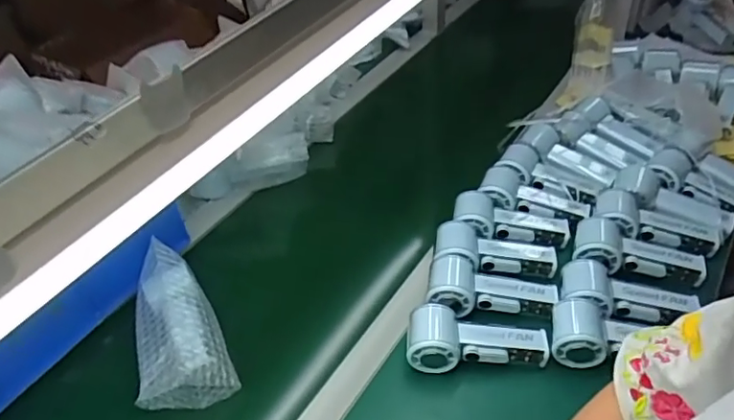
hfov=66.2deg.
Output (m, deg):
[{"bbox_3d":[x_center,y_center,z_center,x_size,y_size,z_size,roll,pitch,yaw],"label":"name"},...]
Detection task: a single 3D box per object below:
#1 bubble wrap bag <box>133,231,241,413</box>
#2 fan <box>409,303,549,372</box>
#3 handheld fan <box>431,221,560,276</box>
[{"bbox_3d":[-0.224,0.130,0.664,0.092,0.074,0.196,-17,44,-14],"label":"bubble wrap bag"},{"bbox_3d":[0.124,0.145,0.634,0.153,0.059,0.064,0,43,5],"label":"fan"},{"bbox_3d":[0.164,0.053,0.720,0.155,0.045,0.062,3,43,8],"label":"handheld fan"}]

